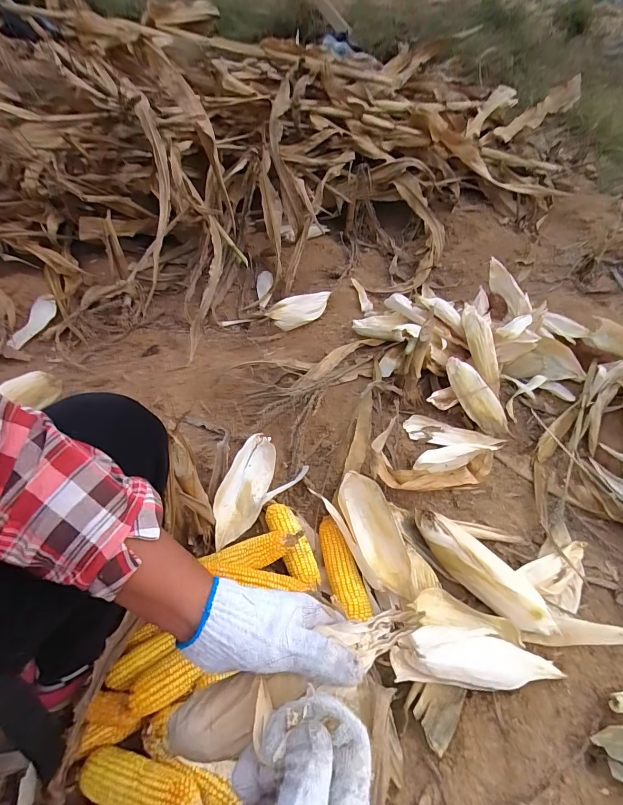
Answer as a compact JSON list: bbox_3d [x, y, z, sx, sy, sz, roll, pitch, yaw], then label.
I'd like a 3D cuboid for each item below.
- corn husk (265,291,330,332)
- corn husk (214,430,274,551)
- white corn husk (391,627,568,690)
[{"bbox_3d":[-0.030,-0.259,1.067,0.235,0.071,0.053,-30,59,-37],"label":"corn husk"},{"bbox_3d":[-0.124,0.162,0.712,0.083,0.053,0.219,17,66,9],"label":"corn husk"},{"bbox_3d":[0.242,0.381,0.562,0.256,0.061,0.068,16,46,-13],"label":"white corn husk"}]

